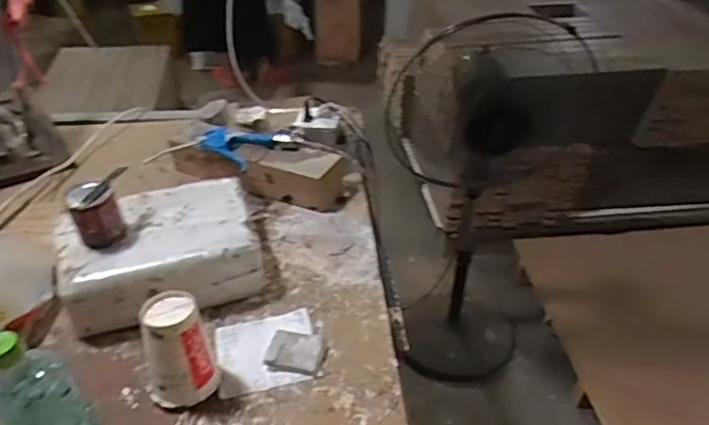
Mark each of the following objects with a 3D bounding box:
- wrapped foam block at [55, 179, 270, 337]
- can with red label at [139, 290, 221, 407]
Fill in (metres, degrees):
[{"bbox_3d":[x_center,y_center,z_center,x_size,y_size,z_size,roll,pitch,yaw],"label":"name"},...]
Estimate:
[{"bbox_3d":[-0.289,0.051,0.877,0.273,0.106,0.201,-13,40,-18],"label":"wrapped foam block"},{"bbox_3d":[-0.212,0.162,0.713,0.076,0.123,0.086,-13,40,-18],"label":"can with red label"}]

